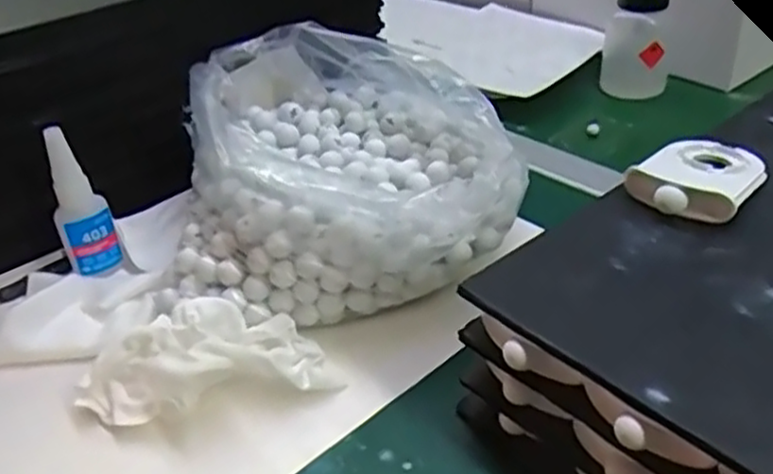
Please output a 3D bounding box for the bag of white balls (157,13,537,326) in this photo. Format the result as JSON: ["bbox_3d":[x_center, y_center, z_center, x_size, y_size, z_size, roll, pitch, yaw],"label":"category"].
[{"bbox_3d":[-0.039,-0.048,0.507,0.207,0.115,0.234,-8,34,-6],"label":"bag of white balls"}]

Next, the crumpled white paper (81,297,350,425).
[{"bbox_3d":[-0.099,0.069,0.404,0.132,0.044,0.051,-11,35,-11],"label":"crumpled white paper"}]

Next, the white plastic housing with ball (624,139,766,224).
[{"bbox_3d":[0.173,-0.035,0.403,0.057,0.018,0.082,26,43,36],"label":"white plastic housing with ball"}]

